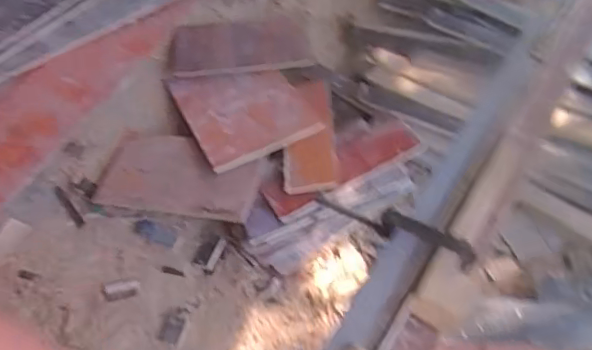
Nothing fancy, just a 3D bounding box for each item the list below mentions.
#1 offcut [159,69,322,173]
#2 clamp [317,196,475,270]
[{"bbox_3d":[-0.168,-0.214,1.750,0.348,0.025,0.464,-24,49,-13],"label":"offcut"},{"bbox_3d":[0.122,0.067,0.714,0.204,0.059,0.023,15,57,32],"label":"clamp"}]

